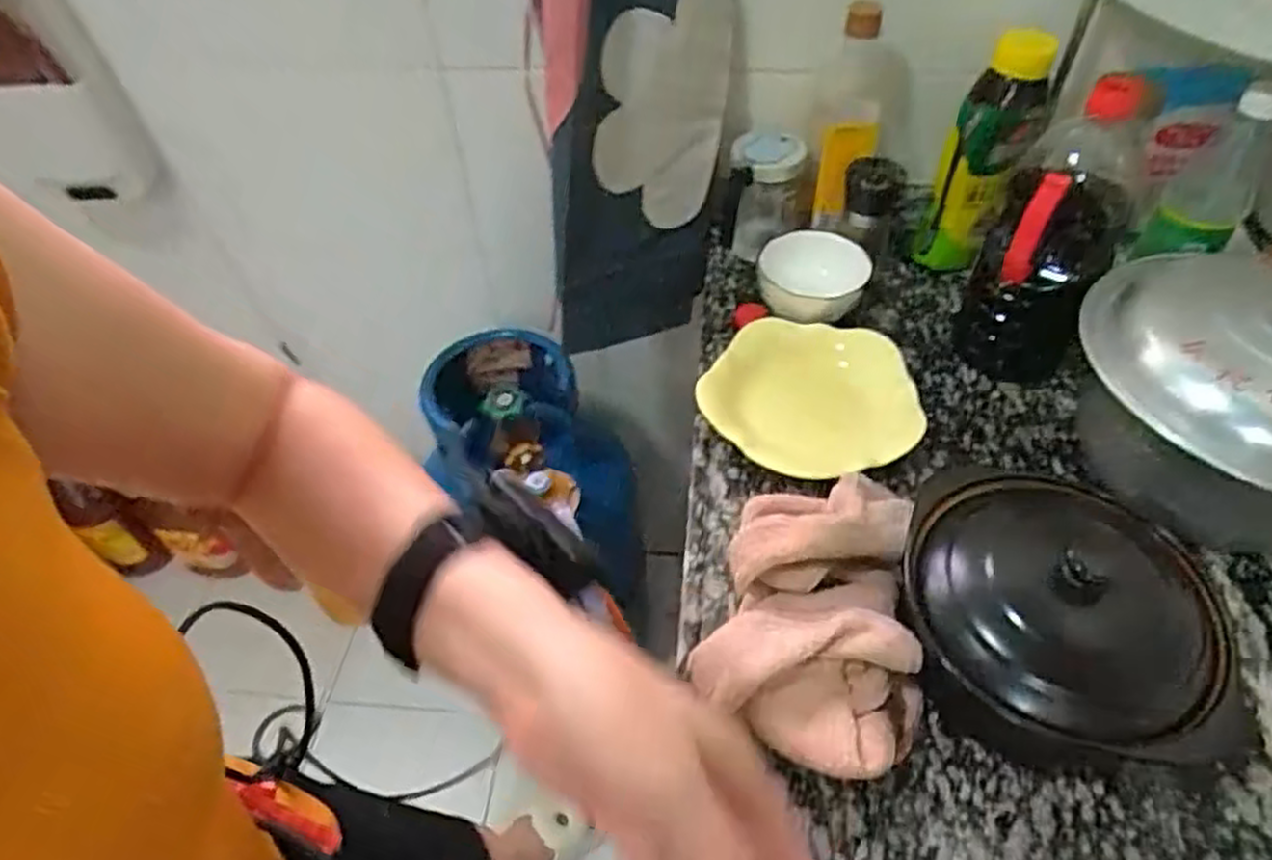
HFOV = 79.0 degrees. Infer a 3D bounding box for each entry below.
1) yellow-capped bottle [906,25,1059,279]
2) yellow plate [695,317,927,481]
[{"bbox_3d":[0.362,-0.276,0.814,0.082,0.259,0.074,18,52,18],"label":"yellow-capped bottle"},{"bbox_3d":[0.170,-0.031,0.729,0.194,0.042,0.185,-2,49,2],"label":"yellow plate"}]

